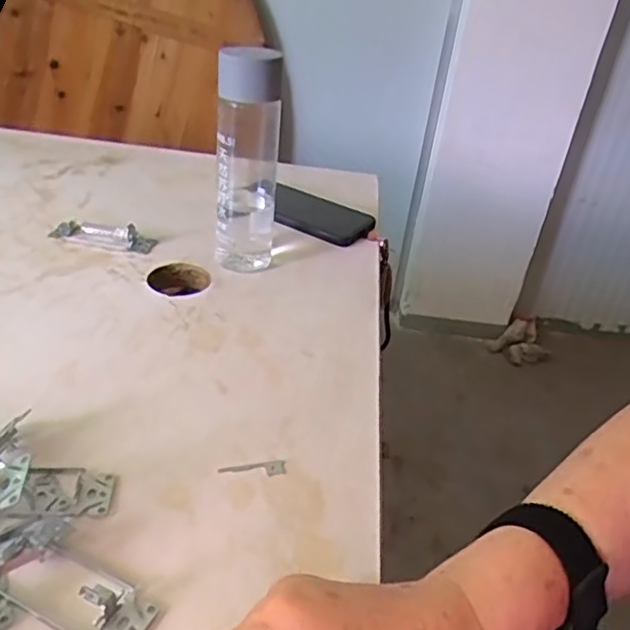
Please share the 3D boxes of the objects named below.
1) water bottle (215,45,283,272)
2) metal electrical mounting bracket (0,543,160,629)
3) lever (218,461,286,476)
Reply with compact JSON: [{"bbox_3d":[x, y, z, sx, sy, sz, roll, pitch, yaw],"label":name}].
[{"bbox_3d":[-0.063,-0.146,0.597,0.055,0.208,0.059,5,34,-4],"label":"water bottle"},{"bbox_3d":[-0.118,0.139,0.318,0.074,0.020,0.037,19,35,16],"label":"metal electrical mounting bracket"},{"bbox_3d":[-0.040,0.101,0.411,0.043,0.004,0.012,-2,35,-15],"label":"lever"}]

